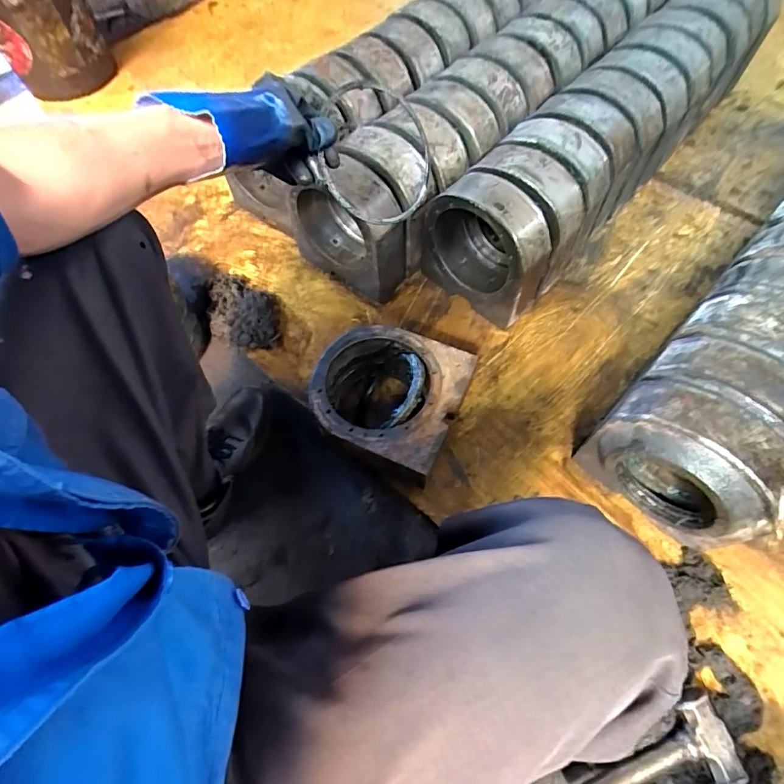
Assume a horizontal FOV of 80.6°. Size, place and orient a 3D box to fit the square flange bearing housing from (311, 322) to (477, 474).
[{"bbox_3d":[-0.009,0.011,0.798,0.232,0.121,0.220,20,65,12],"label":"square flange bearing housing"}]

